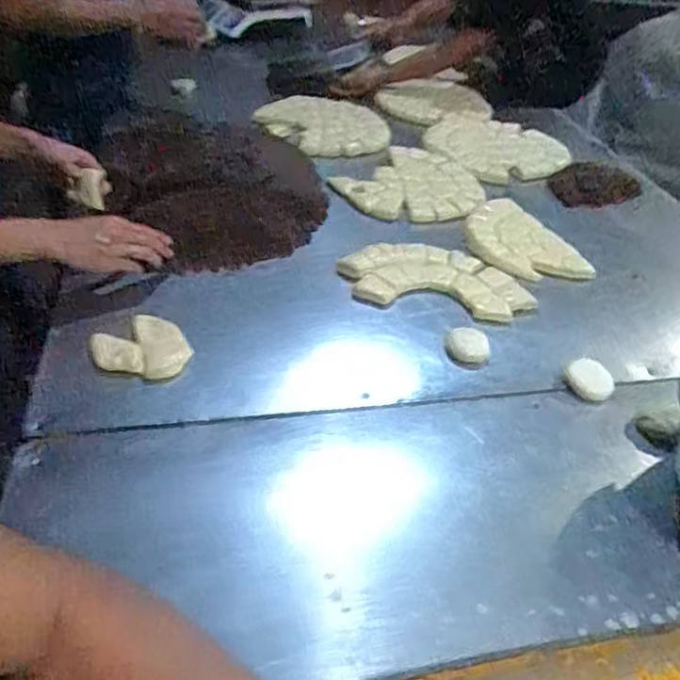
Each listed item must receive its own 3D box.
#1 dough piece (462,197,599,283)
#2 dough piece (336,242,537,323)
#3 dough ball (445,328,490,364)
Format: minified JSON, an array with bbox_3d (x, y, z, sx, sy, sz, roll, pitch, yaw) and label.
[{"bbox_3d":[0.308,-0.181,1.098,0.189,0.022,0.265,-15,43,-23],"label":"dough piece"},{"bbox_3d":[0.156,-0.100,0.985,0.310,0.027,0.177,12,39,9],"label":"dough piece"},{"bbox_3d":[0.179,0.009,0.856,0.059,0.016,0.062,3,39,-2],"label":"dough ball"}]

